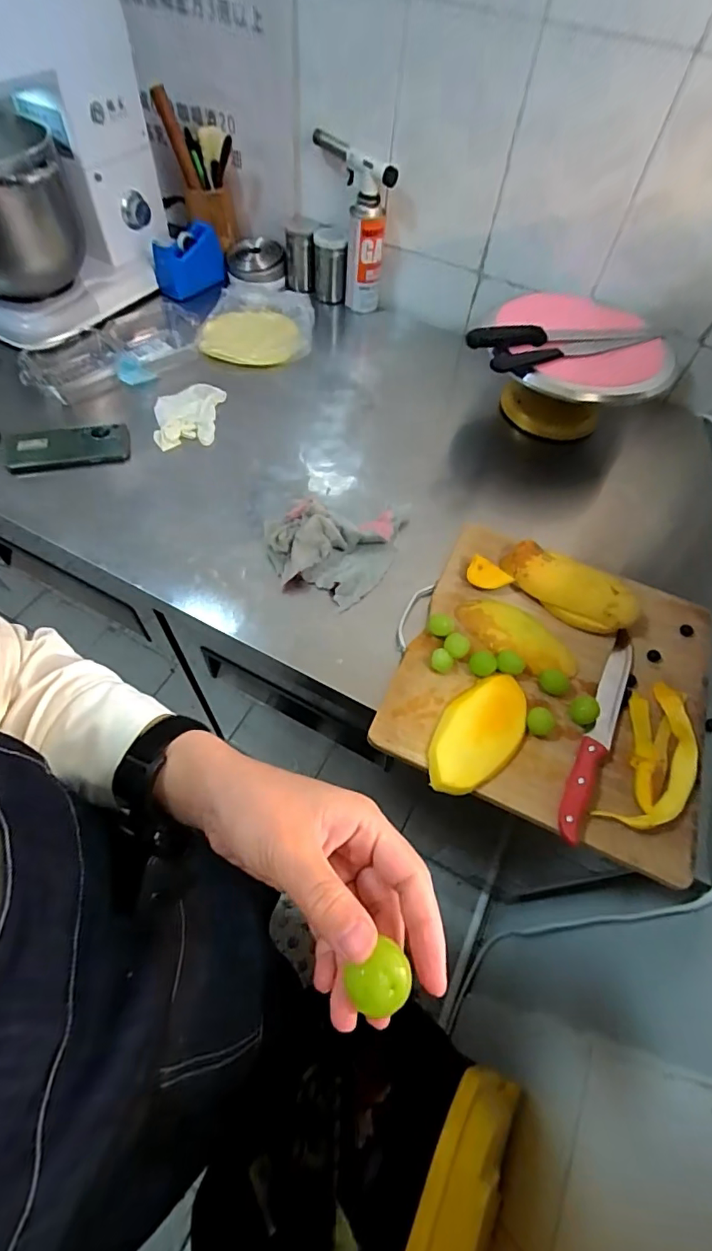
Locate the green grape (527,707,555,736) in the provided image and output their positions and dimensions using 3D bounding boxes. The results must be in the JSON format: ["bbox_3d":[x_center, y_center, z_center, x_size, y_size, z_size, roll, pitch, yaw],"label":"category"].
[{"bbox_3d":[0.199,0.105,0.545,0.024,0.026,0.028,-37,68,-24],"label":"green grape"}]

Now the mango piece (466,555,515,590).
[{"bbox_3d":[0.168,-0.061,0.644,0.053,0.029,0.032,37,62,17],"label":"mango piece"}]

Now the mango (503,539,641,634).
[{"bbox_3d":[0.271,-0.052,0.639,0.174,0.053,0.086,32,61,14],"label":"mango"}]

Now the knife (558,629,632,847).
[{"bbox_3d":[0.270,0.112,0.552,0.029,0.022,0.266,28,60,12],"label":"knife"}]

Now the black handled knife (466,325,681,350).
[{"bbox_3d":[0.327,-0.441,0.759,0.339,0.025,0.037,-7,59,-9],"label":"black handled knife"}]

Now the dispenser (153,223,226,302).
[{"bbox_3d":[-0.329,-0.713,0.996,0.140,0.100,0.059,-27,64,-20],"label":"dispenser"}]

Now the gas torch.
[{"bbox_3d":[-0.005,-0.742,0.960,0.062,0.256,0.148,-32,66,-22],"label":"gas torch"}]

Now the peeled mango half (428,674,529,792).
[{"bbox_3d":[0.130,0.113,0.534,0.078,0.024,0.142,33,61,15],"label":"peeled mango half"}]

